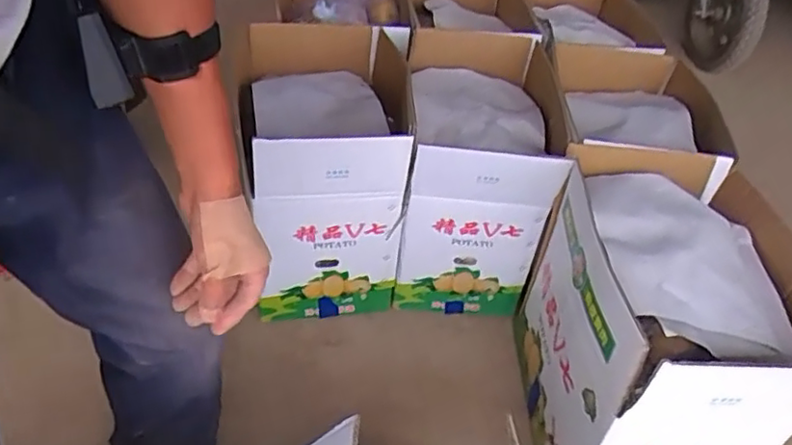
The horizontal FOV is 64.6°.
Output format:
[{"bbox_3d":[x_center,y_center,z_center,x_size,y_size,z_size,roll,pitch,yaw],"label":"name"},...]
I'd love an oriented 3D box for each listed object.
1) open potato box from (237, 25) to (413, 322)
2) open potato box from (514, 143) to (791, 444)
[{"bbox_3d":[-0.132,-0.103,1.354,0.283,0.447,0.454,2,42,-2],"label":"open potato box"},{"bbox_3d":[0.429,0.187,1.104,0.320,0.457,0.498,2,42,-3],"label":"open potato box"}]

